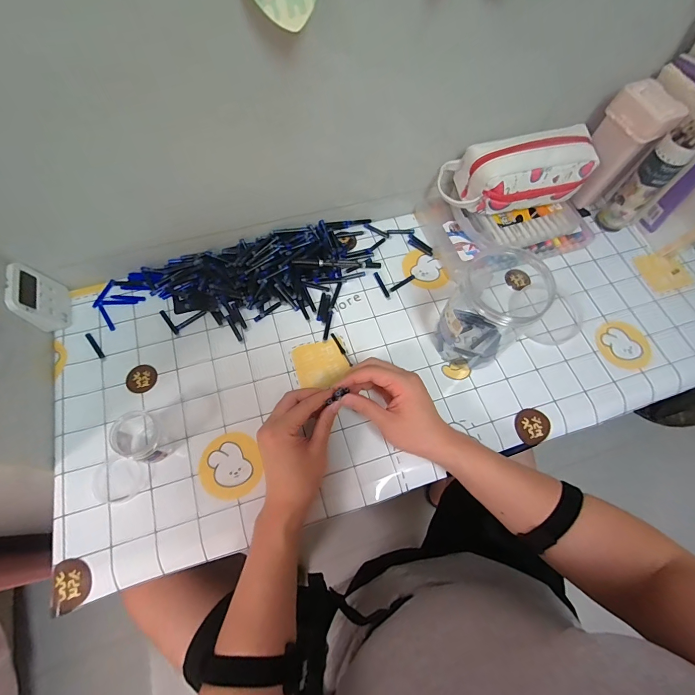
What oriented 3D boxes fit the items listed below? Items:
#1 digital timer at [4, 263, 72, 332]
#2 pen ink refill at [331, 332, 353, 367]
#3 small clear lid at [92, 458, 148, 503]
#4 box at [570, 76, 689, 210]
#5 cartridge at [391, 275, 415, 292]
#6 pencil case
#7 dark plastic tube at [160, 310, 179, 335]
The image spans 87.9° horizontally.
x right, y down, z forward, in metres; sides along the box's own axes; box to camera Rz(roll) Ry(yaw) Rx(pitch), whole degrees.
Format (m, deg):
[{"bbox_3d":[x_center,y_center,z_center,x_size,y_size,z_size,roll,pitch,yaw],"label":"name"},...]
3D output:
[{"bbox_3d":[-0.411,-0.066,0.481,0.028,0.076,0.077,-17,69,-10],"label":"digital timer"},{"bbox_3d":[-0.008,0.002,0.510,0.006,0.004,0.058,-26,70,-13],"label":"pen ink refill"},{"bbox_3d":[-0.272,0.159,0.430,0.058,0.008,0.048,-6,67,-6],"label":"small clear lid"},{"bbox_3d":[0.427,-0.308,0.575,0.067,0.168,0.082,-22,69,-12],"label":"box"},{"bbox_3d":[0.086,-0.100,0.562,0.049,0.004,0.007,-33,72,-16],"label":"cartridge"},{"bbox_3d":[0.251,-0.258,0.535,0.213,0.093,0.090,-3,66,-4],"label":"pencil case"},{"bbox_3d":[-0.256,-0.037,0.517,0.008,0.004,0.046,-36,73,-17],"label":"dark plastic tube"}]

